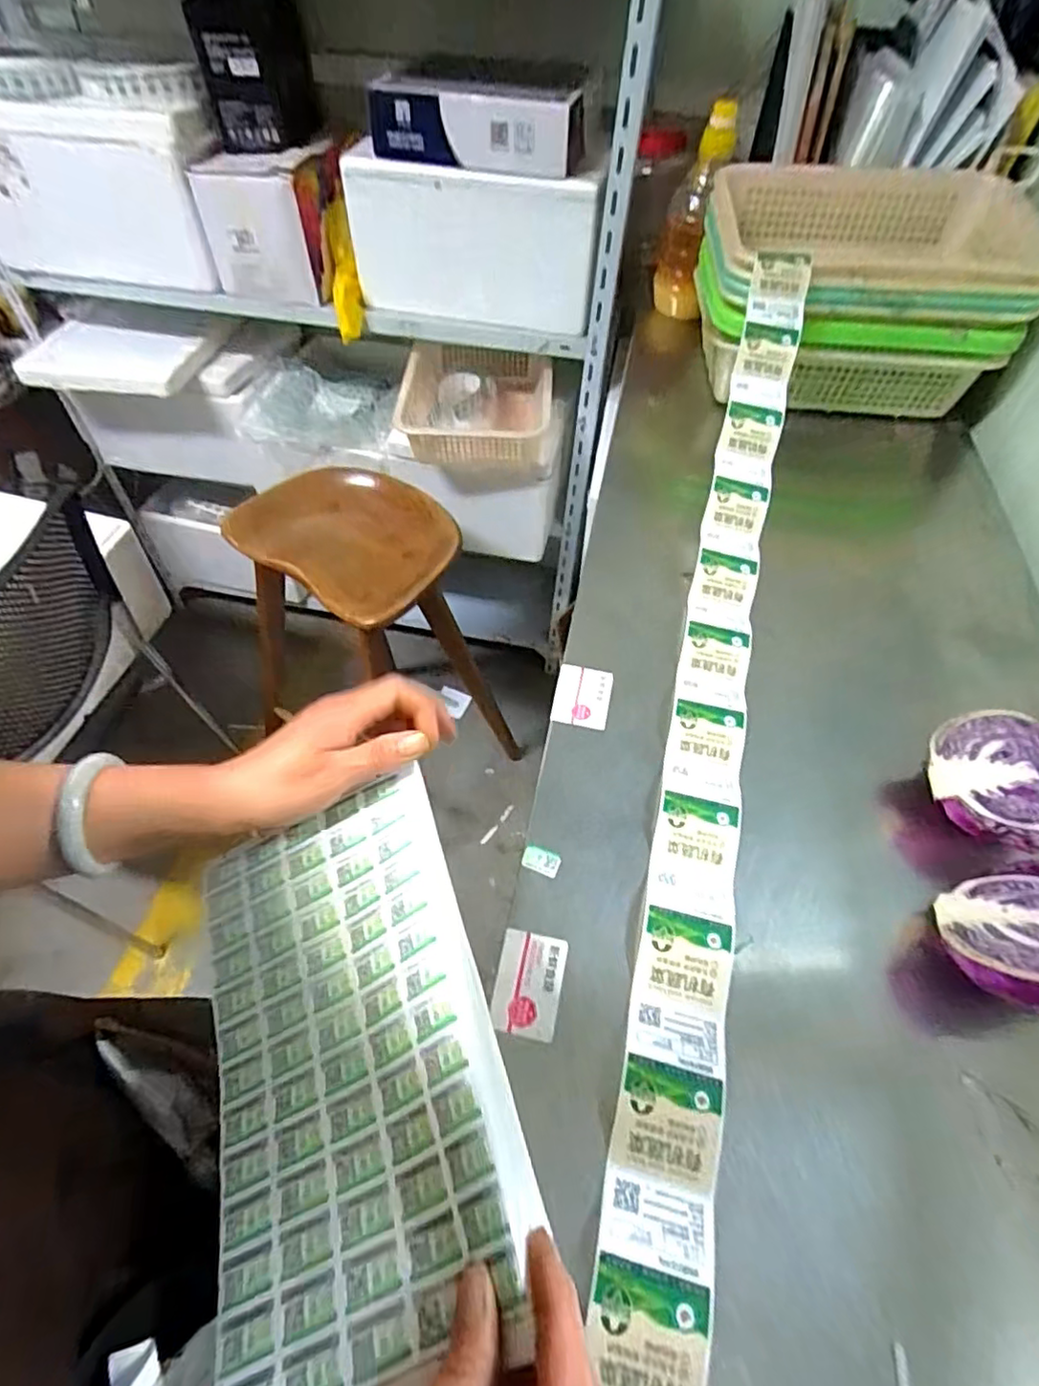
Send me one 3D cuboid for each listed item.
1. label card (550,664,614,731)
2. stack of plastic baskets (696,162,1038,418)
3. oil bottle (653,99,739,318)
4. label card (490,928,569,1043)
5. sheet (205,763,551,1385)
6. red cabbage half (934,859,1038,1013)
[{"bbox_3d":[0.053,0.003,0.532,0.046,0.004,0.057,14,59,3],"label":"label card"},{"bbox_3d":[0.402,-0.485,0.775,0.343,0.184,0.259,6,54,2],"label":"stack of plastic baskets"},{"bbox_3d":[0.239,-0.660,0.884,0.073,0.237,0.090,15,55,9],"label":"oil bottle"},{"bbox_3d":[0.006,0.183,0.399,0.041,0.004,0.062,10,54,5],"label":"label card"},{"bbox_3d":[-0.087,0.172,0.316,0.148,0.014,0.265,-29,49,4],"label":"sheet"},{"bbox_3d":[0.318,0.158,0.386,0.099,0.048,0.085,-21,18,-10],"label":"red cabbage half"}]

